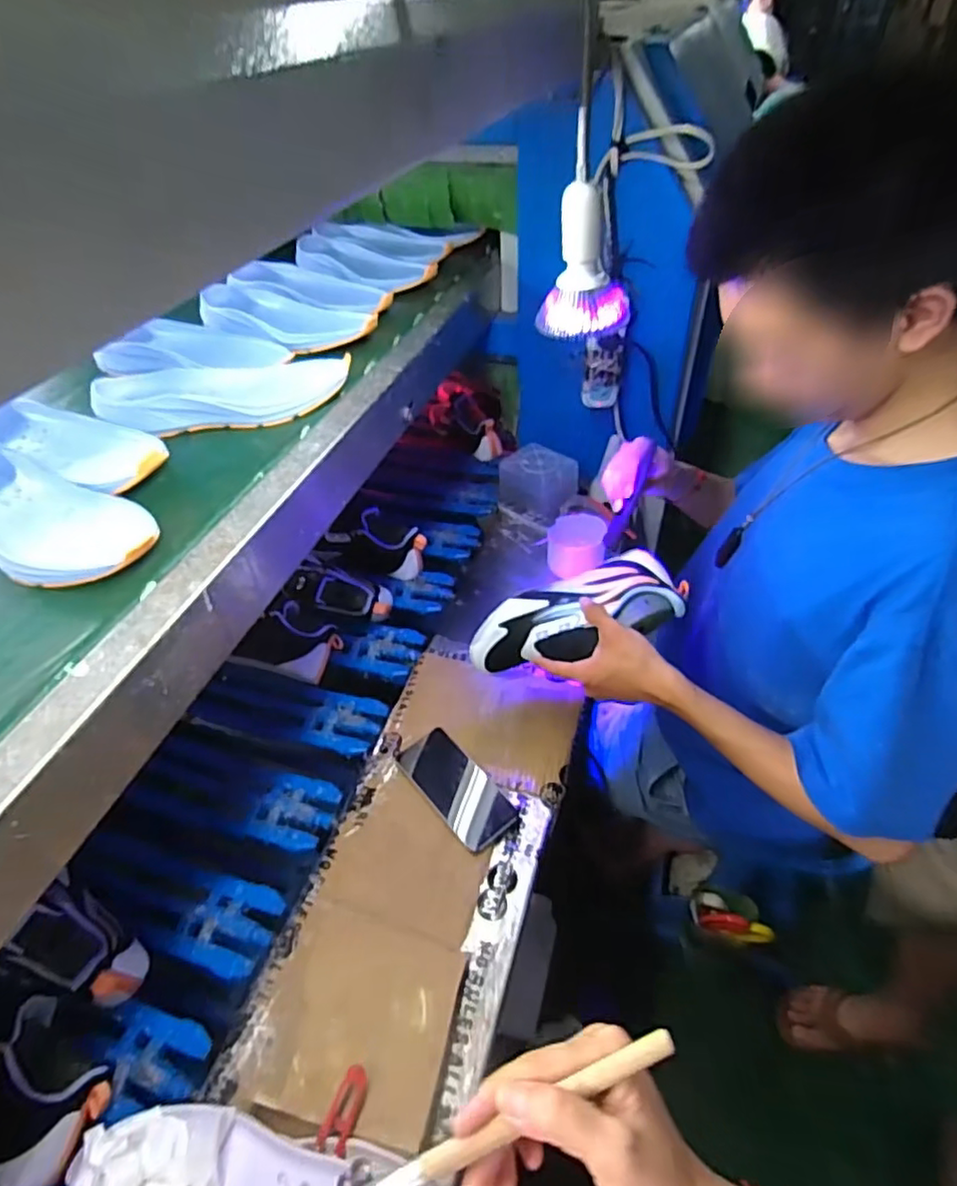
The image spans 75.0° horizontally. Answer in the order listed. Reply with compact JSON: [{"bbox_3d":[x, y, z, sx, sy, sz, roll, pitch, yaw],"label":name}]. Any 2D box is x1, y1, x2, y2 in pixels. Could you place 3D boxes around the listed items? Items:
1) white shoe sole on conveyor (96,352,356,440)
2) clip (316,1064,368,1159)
[{"bbox_3d":[-0.277,-0.223,0.694,0.266,0.044,0.108,-10,44,-4],"label":"white shoe sole on conveyor"},{"bbox_3d":[-0.113,0.440,0.532,0.025,0.013,0.060,12,46,12],"label":"clip"}]

